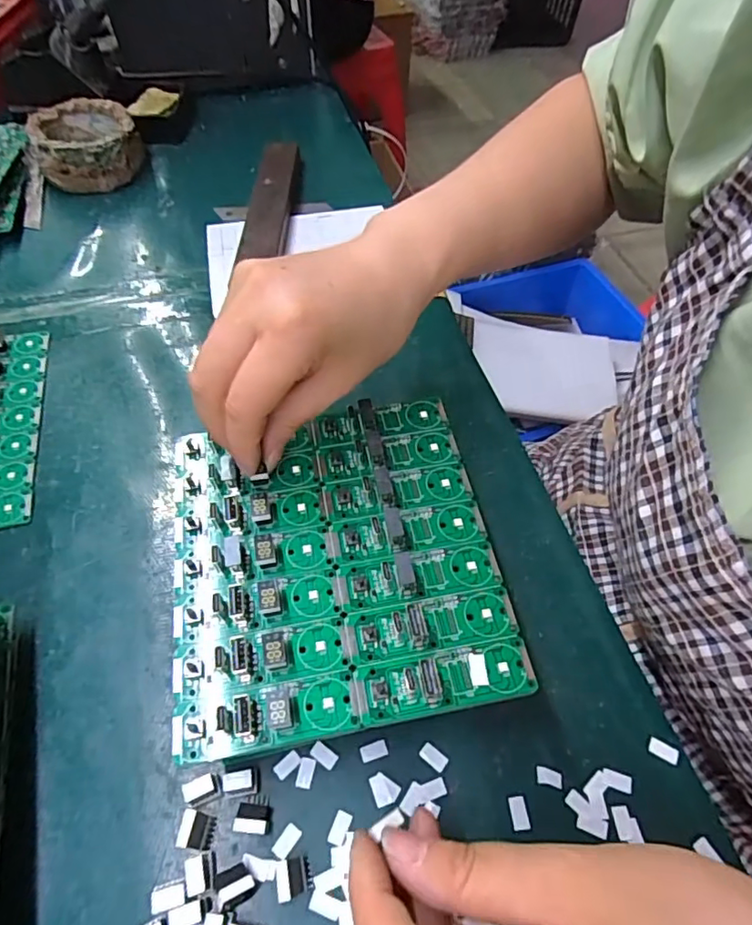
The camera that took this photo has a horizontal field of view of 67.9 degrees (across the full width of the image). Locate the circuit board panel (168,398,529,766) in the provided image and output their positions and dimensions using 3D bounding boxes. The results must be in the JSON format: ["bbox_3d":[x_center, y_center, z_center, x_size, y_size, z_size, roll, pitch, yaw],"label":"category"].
[{"bbox_3d":[-0.019,0.037,0.246,0.135,0.009,0.146,-9,56,-8],"label":"circuit board panel"}]

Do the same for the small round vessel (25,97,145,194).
[{"bbox_3d":[-0.249,-0.274,0.484,0.082,0.044,0.082,1,55,-1],"label":"small round vessel"}]

